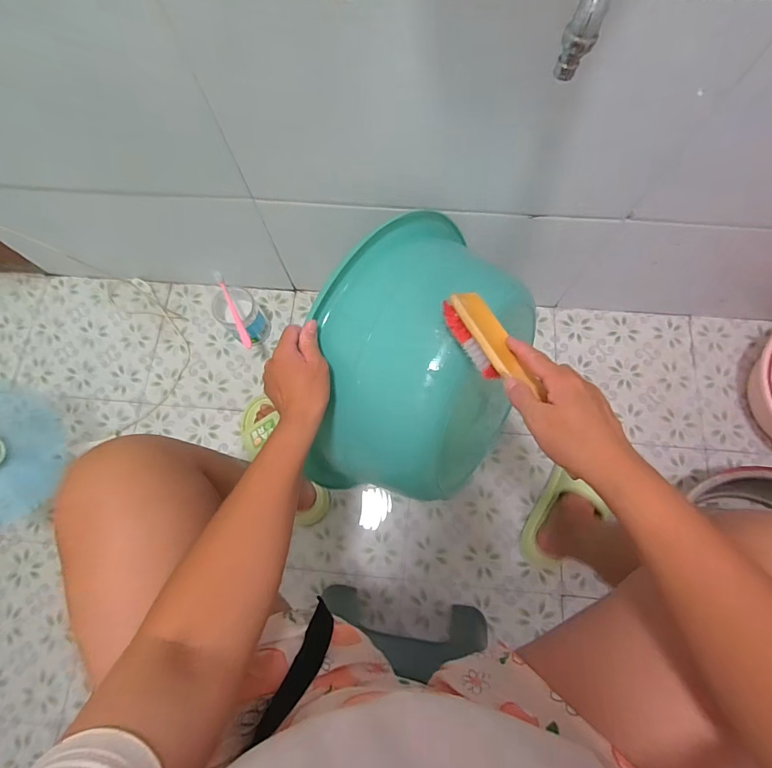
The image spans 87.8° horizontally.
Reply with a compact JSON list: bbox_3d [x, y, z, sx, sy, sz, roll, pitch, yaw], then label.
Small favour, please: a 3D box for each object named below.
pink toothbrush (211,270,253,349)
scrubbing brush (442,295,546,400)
[{"bbox_3d":[-0.306,-0.149,0.800,0.016,0.019,0.180,-26,76,-6],"label":"pink toothbrush"},{"bbox_3d":[0.104,-0.038,0.394,0.043,0.029,0.130,-27,63,-6],"label":"scrubbing brush"}]

